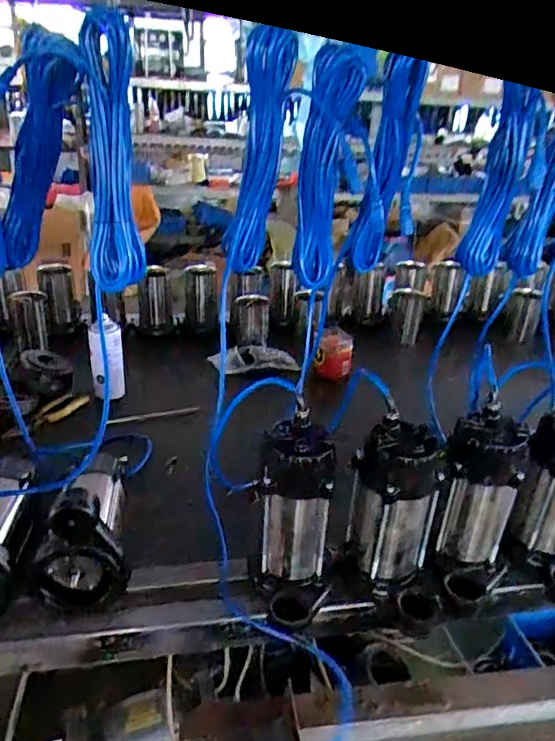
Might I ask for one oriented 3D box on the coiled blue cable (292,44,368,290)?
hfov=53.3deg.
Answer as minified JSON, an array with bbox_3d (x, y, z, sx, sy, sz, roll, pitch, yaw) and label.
[{"bbox_3d":[0.078,-0.304,0.894,0.089,0.340,0.081,5,27,3],"label":"coiled blue cable"}]

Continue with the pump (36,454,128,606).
[{"bbox_3d":[-0.266,0.193,0.754,0.103,0.158,0.193,-5,28,-15],"label":"pump"}]

